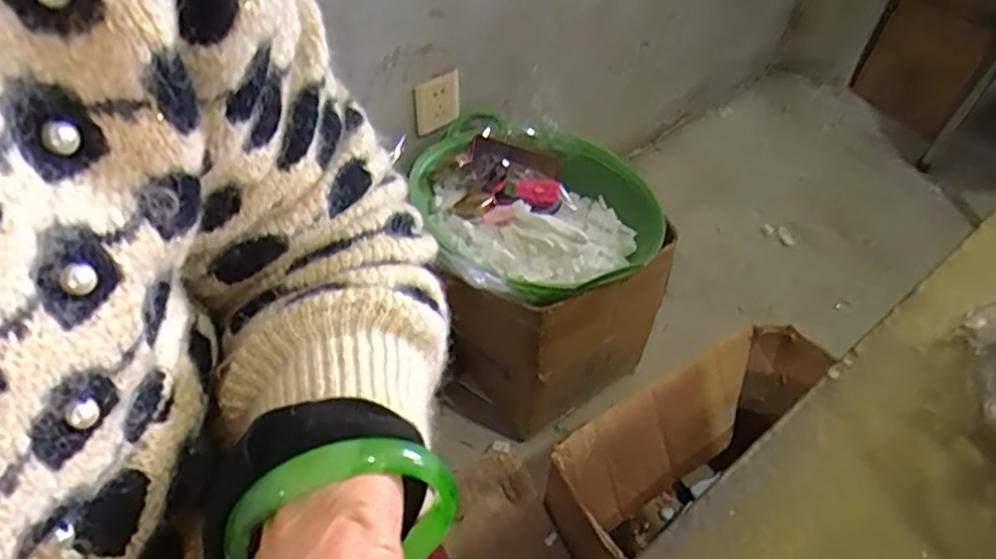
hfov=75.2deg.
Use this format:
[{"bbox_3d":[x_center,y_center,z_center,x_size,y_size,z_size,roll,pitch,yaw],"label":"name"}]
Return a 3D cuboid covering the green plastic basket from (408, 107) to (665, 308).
[{"bbox_3d":[0.063,-0.120,1.027,0.314,0.110,0.413,-32,56,-28],"label":"green plastic basket"}]

